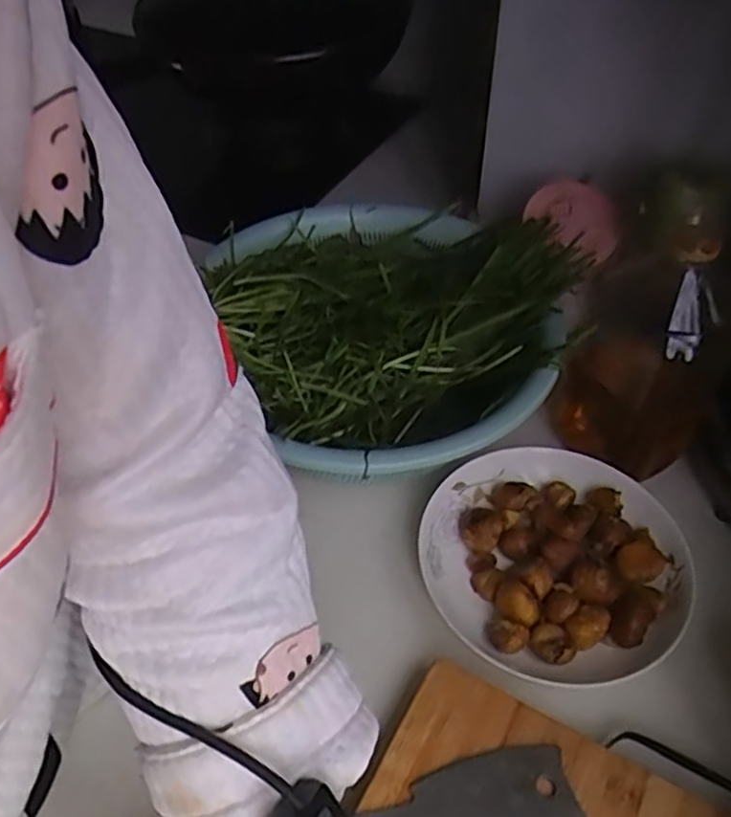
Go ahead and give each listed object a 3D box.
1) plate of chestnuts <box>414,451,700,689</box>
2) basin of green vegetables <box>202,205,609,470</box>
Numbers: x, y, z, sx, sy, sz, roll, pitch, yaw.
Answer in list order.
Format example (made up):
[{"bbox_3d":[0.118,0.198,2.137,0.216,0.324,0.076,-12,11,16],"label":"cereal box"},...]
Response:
[{"bbox_3d":[0.130,0.110,0.483,0.178,0.044,0.164,-1,48,1],"label":"plate of chestnuts"},{"bbox_3d":[0.030,-0.065,0.578,0.254,0.109,0.276,-1,48,1],"label":"basin of green vegetables"}]

